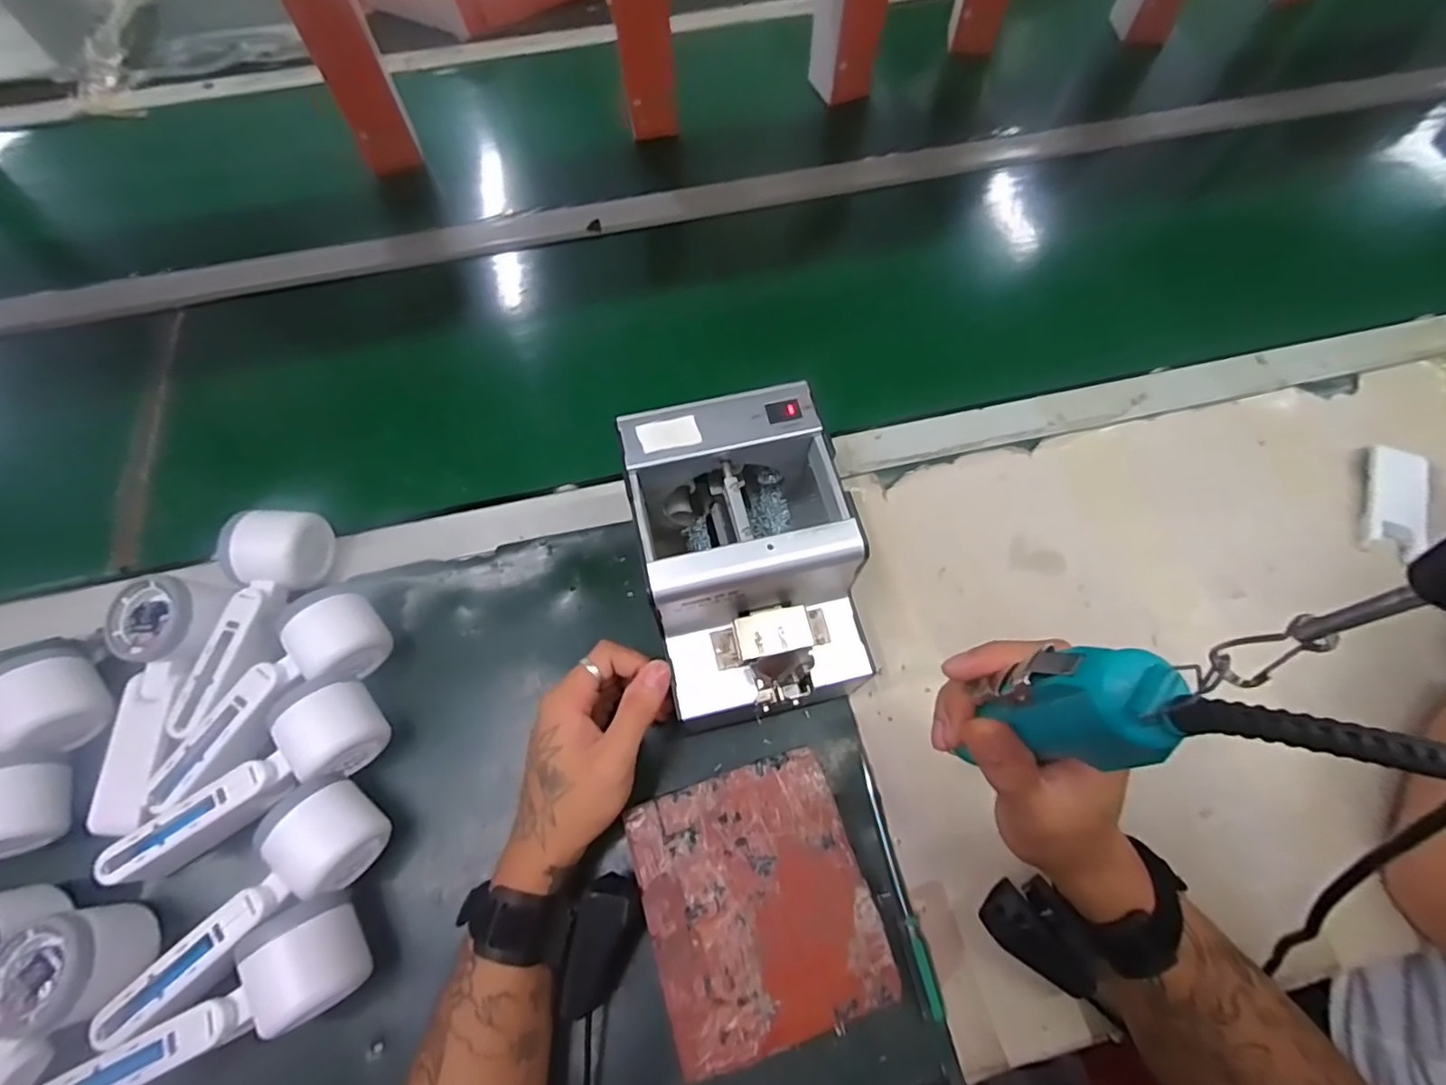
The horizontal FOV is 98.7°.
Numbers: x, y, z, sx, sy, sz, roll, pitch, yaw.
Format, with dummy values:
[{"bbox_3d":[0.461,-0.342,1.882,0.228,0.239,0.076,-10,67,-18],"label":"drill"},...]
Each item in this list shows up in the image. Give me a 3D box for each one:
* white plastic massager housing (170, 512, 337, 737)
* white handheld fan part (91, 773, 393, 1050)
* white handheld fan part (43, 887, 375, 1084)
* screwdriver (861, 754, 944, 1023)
[{"bbox_3d":[-0.343,0.053,0.449,0.056,0.043,0.166,6,66,4],"label":"white plastic massager housing"},{"bbox_3d":[-0.290,0.218,0.384,0.160,0.062,0.060,-40,72,-15],"label":"white handheld fan part"},{"bbox_3d":[-0.293,0.269,0.363,0.155,0.057,0.057,-25,69,-10],"label":"white handheld fan part"},{"bbox_3d":[0.115,0.219,0.403,0.008,0.010,0.150,-11,66,-4],"label":"screwdriver"}]

